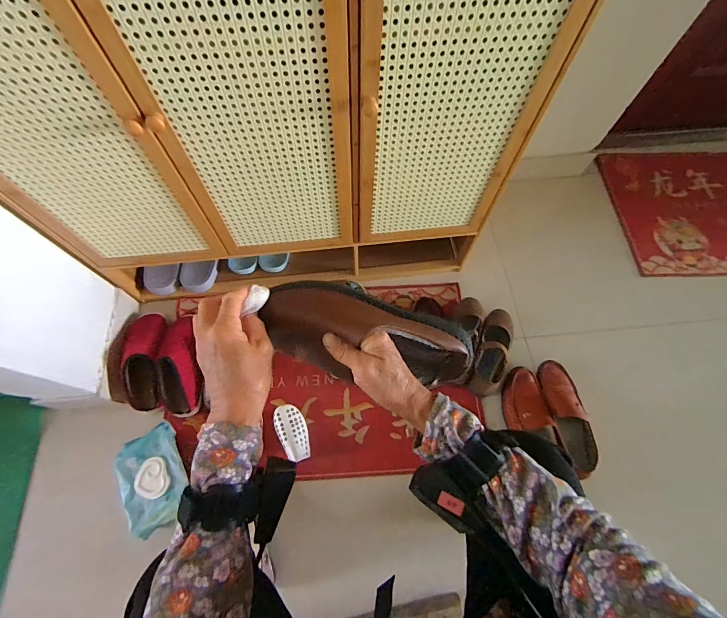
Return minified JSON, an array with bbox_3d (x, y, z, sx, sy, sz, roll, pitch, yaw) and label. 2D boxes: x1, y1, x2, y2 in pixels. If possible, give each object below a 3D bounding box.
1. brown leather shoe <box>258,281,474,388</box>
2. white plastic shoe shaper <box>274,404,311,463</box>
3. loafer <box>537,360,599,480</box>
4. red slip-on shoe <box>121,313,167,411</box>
[{"bbox_3d":[0.006,0.032,0.385,0.234,0.076,0.091,14,67,-2],"label":"brown leather shoe"},{"bbox_3d":[-0.161,0.284,0.809,0.064,0.048,0.125,-24,70,-11],"label":"white plastic shoe shaper"},{"bbox_3d":[0.481,0.252,0.834,0.084,0.050,0.261,-2,67,-3],"label":"loafer"},{"bbox_3d":[-0.524,0.117,0.838,0.087,0.070,0.235,-7,67,-4],"label":"red slip-on shoe"}]

